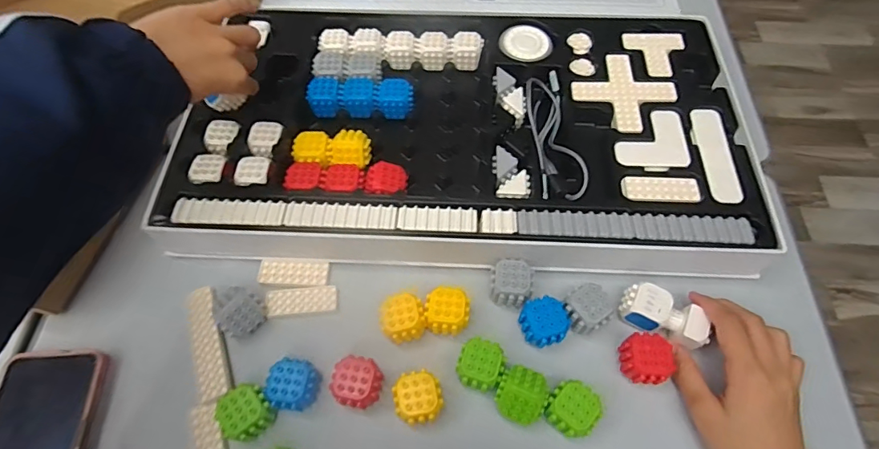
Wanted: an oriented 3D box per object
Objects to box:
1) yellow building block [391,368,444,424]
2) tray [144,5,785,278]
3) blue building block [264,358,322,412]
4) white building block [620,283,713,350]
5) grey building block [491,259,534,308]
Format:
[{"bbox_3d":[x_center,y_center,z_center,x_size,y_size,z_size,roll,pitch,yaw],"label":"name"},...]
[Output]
[{"bbox_3d":[-0.015,0.137,0.370,0.038,0.036,0.037,-7,63,-3],"label":"yellow building block"},{"bbox_3d":[0.024,-0.098,0.480,0.533,0.049,0.309,2,62,2],"label":"tray"},{"bbox_3d":[-0.116,0.130,0.375,0.034,0.035,0.036,9,63,5],"label":"blue building block"},{"bbox_3d":[0.186,0.075,0.392,0.067,0.023,0.033,27,66,9],"label":"white building block"},{"bbox_3d":[0.063,0.049,0.407,0.035,0.023,0.039,10,63,6],"label":"grey building block"}]

